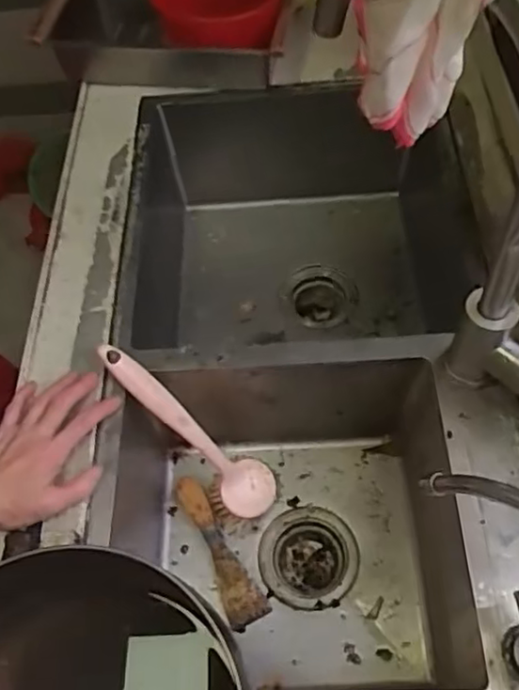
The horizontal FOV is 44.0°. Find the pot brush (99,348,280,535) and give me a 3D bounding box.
[{"bbox_3d":[-0.077,0.098,0.686,0.057,0.266,0.078,5,52,48],"label":"pot brush"}]

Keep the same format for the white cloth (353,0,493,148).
[{"bbox_3d":[0.100,-0.200,0.408,0.061,0.132,0.098,-14,58,-4],"label":"white cloth"}]

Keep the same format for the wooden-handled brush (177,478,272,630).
[{"bbox_3d":[-0.046,0.227,0.714,0.041,0.031,0.168,-26,60,-11],"label":"wooden-handled brush"}]

